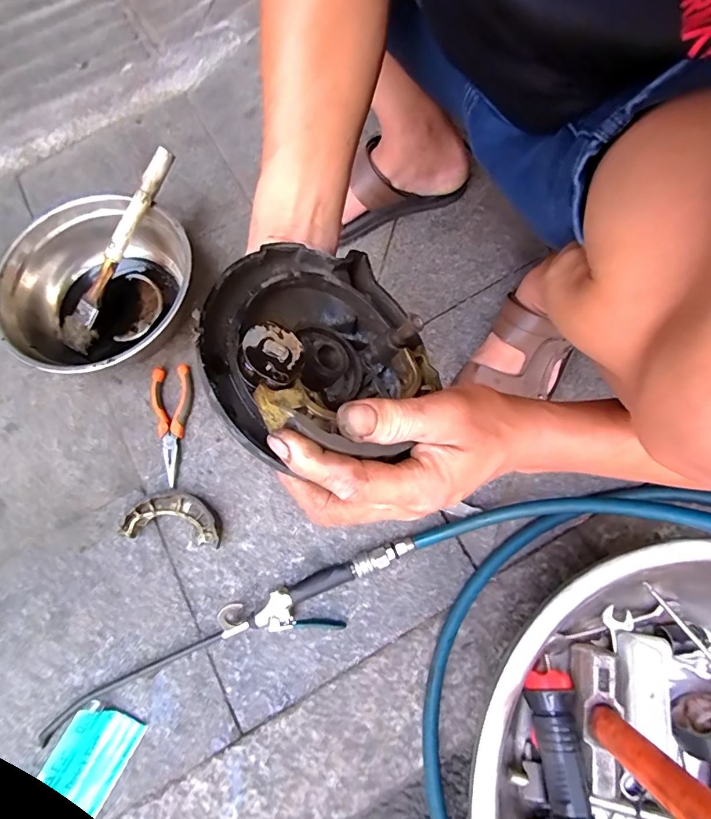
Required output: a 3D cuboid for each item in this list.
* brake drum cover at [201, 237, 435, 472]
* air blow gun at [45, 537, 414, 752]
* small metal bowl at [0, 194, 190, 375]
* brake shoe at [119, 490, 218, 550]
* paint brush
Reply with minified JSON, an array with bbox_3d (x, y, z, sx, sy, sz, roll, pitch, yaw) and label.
[{"bbox_3d":[-0.017,-0.039,0.262,0.145,0.050,0.151,2,69,-33],"label":"brake drum cover"},{"bbox_3d":[-0.132,0.242,0.469,0.419,0.028,0.060,-20,73,-5],"label":"air blow gun"},{"bbox_3d":[-0.330,-0.151,0.570,0.235,0.087,0.238,0,73,1],"label":"small metal bowl"},{"bbox_3d":[-0.211,0.126,0.516,0.115,0.024,0.055,5,73,3],"label":"brake shoe"},{"bbox_3d":[-0.314,-0.207,0.573,0.046,0.019,0.282,32,98,11],"label":"paint brush"}]

